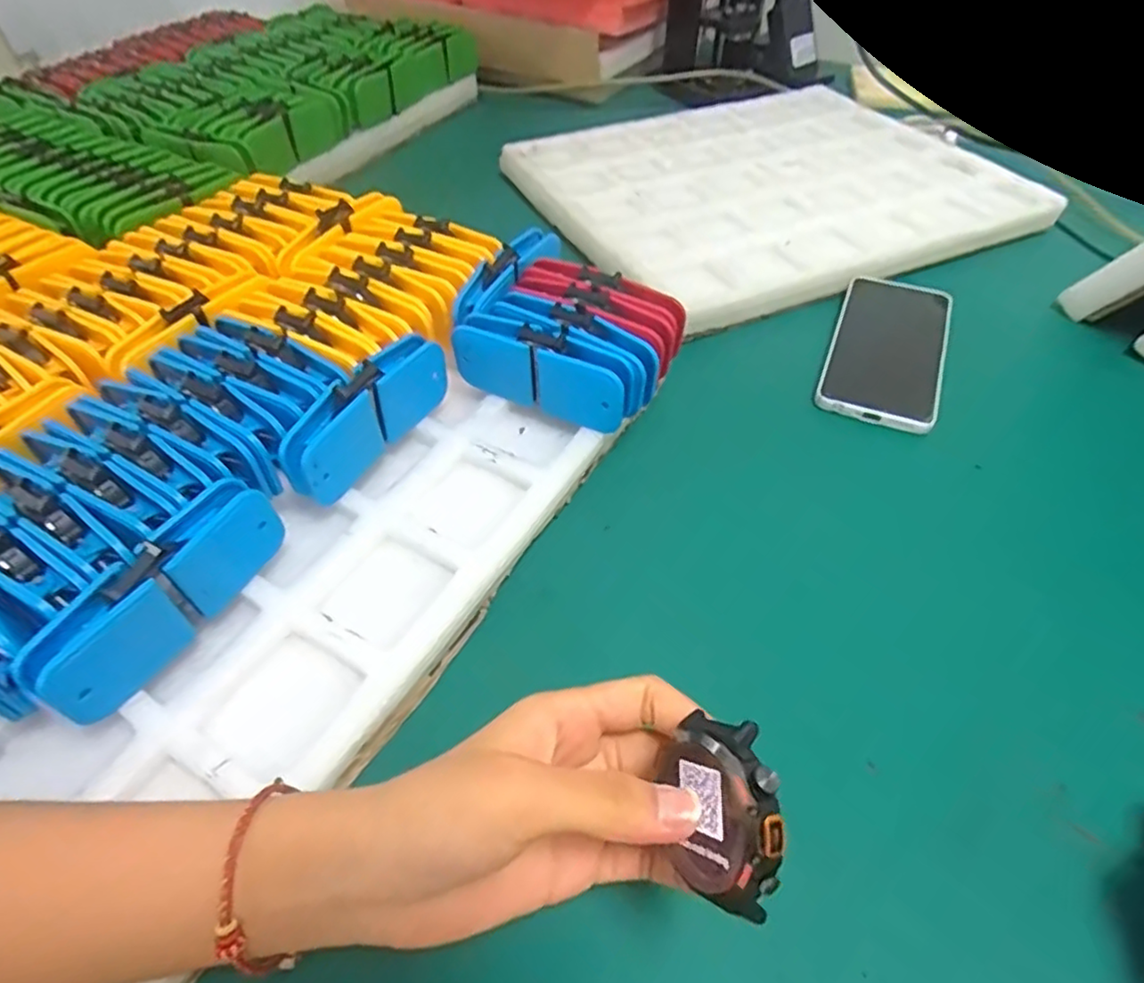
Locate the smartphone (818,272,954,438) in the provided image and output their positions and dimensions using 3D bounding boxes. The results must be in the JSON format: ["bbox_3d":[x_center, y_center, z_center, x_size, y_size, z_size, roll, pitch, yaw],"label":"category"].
[{"bbox_3d":[0.239,-0.113,0.489,0.080,0.008,0.165,18,52,15],"label":"smartphone"}]

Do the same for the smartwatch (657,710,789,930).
[{"bbox_3d":[0.043,0.095,0.194,0.011,0.041,0.049,22,71,-33],"label":"smartwatch"}]

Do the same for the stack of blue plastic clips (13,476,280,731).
[{"bbox_3d":[-0.182,0.047,0.292,0.021,0.052,0.112,23,53,19],"label":"stack of blue plastic clips"}]

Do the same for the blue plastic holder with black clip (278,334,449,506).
[{"bbox_3d":[-0.115,-0.043,0.370,0.020,0.052,0.117,21,53,18],"label":"blue plastic holder with black clip"}]

